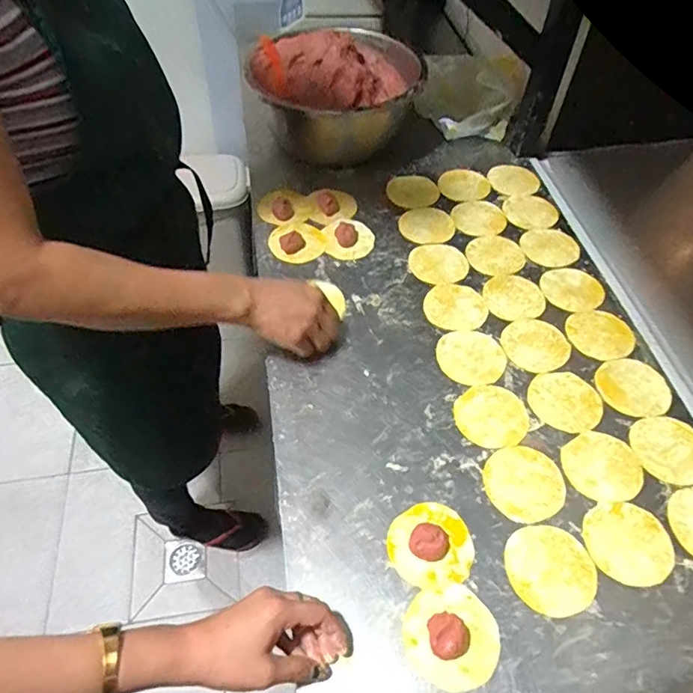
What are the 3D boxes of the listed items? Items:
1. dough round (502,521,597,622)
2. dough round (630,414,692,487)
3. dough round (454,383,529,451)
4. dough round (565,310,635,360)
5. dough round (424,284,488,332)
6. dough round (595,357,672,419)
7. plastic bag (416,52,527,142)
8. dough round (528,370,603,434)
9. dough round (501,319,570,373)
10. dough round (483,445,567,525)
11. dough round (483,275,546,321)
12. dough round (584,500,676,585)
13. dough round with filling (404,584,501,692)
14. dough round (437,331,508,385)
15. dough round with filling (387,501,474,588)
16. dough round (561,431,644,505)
[{"bbox_3d":[0.199,0.216,0.516,0.082,0.004,0.084,1,54,-1],"label":"dough round"},{"bbox_3d":[0.366,0.115,0.595,0.081,0.006,0.083,1,54,-1],"label":"dough round"},{"bbox_3d":[0.169,0.080,0.614,0.084,0.004,0.079,1,54,-1],"label":"dough round"},{"bbox_3d":[0.333,-0.017,0.693,0.085,0.004,0.078,1,54,-1],"label":"dough round"},{"bbox_3d":[0.148,-0.055,0.714,0.082,0.004,0.083,1,54,-1],"label":"dough round"},{"bbox_3d":[0.351,0.049,0.644,0.088,0.004,0.082,1,54,-1],"label":"dough round"},{"bbox_3d":[0.208,-0.414,0.894,0.183,0.123,0.039,-4,55,-4],"label":"plastic bag"},{"bbox_3d":[0.261,0.065,0.631,0.080,0.006,0.081,1,54,-1],"label":"dough round"},{"bbox_3d":[0.243,-0.003,0.679,0.080,0.004,0.084,1,54,-1],"label":"dough round"},{"bbox_3d":[0.191,0.147,0.568,0.082,0.007,0.081,1,54,-1],"label":"dough round"},{"bbox_3d":[0.231,-0.069,0.730,0.080,0.004,0.081,1,54,-1],"label":"dough round"},{"bbox_3d":[0.284,0.196,0.530,0.086,0.004,0.079,1,54,-1],"label":"dough round"},{"bbox_3d":[0.095,0.256,0.469,0.080,0.026,0.083,1,54,-1],"label":"dough round with filling"},{"bbox_3d":[0.158,0.014,0.665,0.084,0.004,0.083,1,54,-1],"label":"dough round"},{"bbox_3d":[0.083,0.190,0.519,0.081,0.021,0.077,1,54,-1],"label":"dough round with filling"},{"bbox_3d":[0.281,0.131,0.578,0.086,0.004,0.078,-28,60,-20],"label":"dough round"}]

